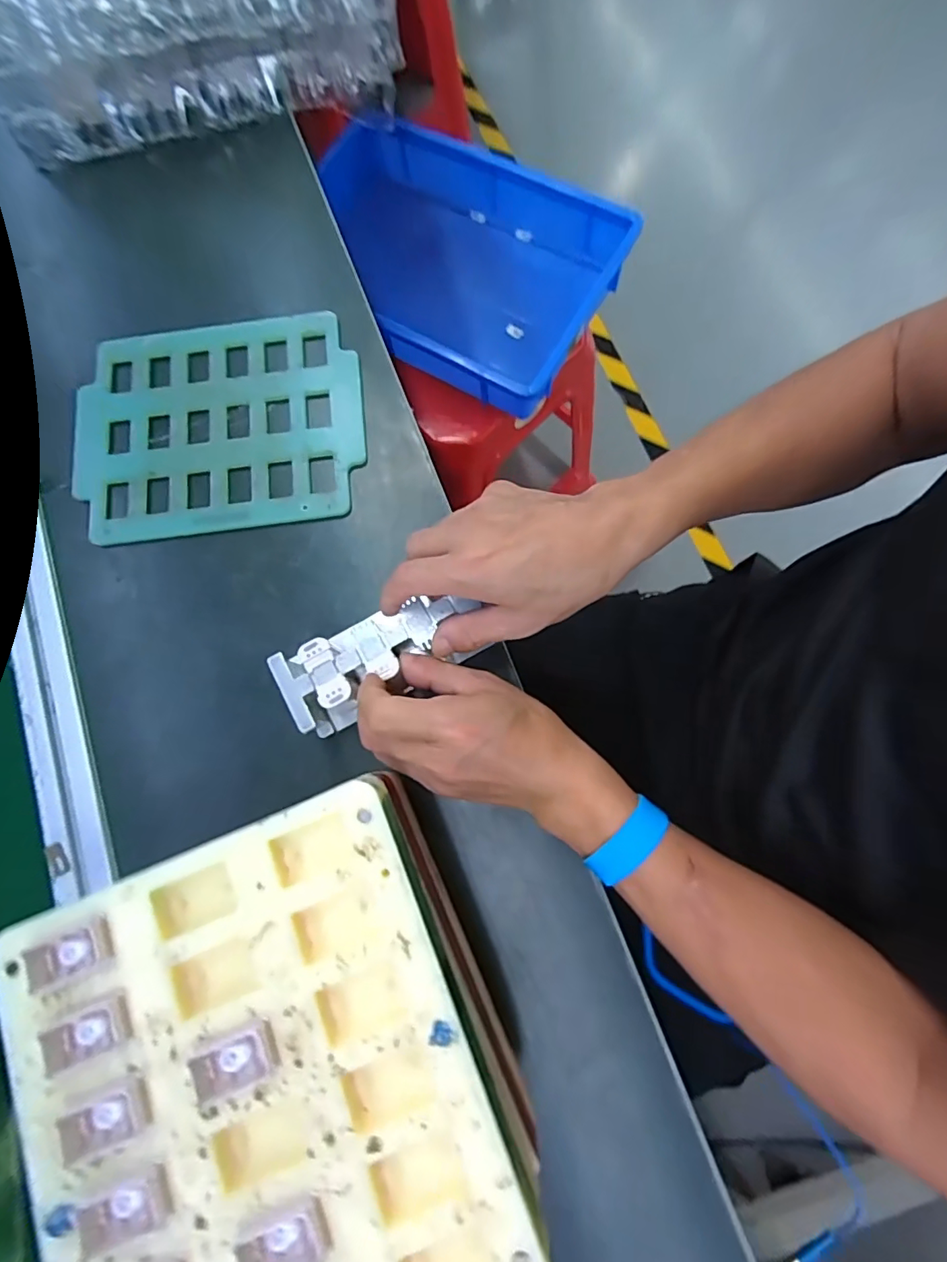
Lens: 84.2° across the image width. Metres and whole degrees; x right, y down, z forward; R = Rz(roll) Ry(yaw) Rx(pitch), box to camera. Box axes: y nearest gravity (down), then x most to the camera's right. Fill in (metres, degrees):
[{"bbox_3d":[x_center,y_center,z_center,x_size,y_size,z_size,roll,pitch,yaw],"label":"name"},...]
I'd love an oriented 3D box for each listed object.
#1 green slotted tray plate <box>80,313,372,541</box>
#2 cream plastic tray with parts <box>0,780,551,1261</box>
[{"bbox_3d":[-0.200,-0.162,0.410,0.226,0.009,0.177,-5,77,0],"label":"green slotted tray plate"},{"bbox_3d":[-0.090,0.187,0.211,0.183,0.014,0.194,-23,78,-4],"label":"cream plastic tray with parts"}]

